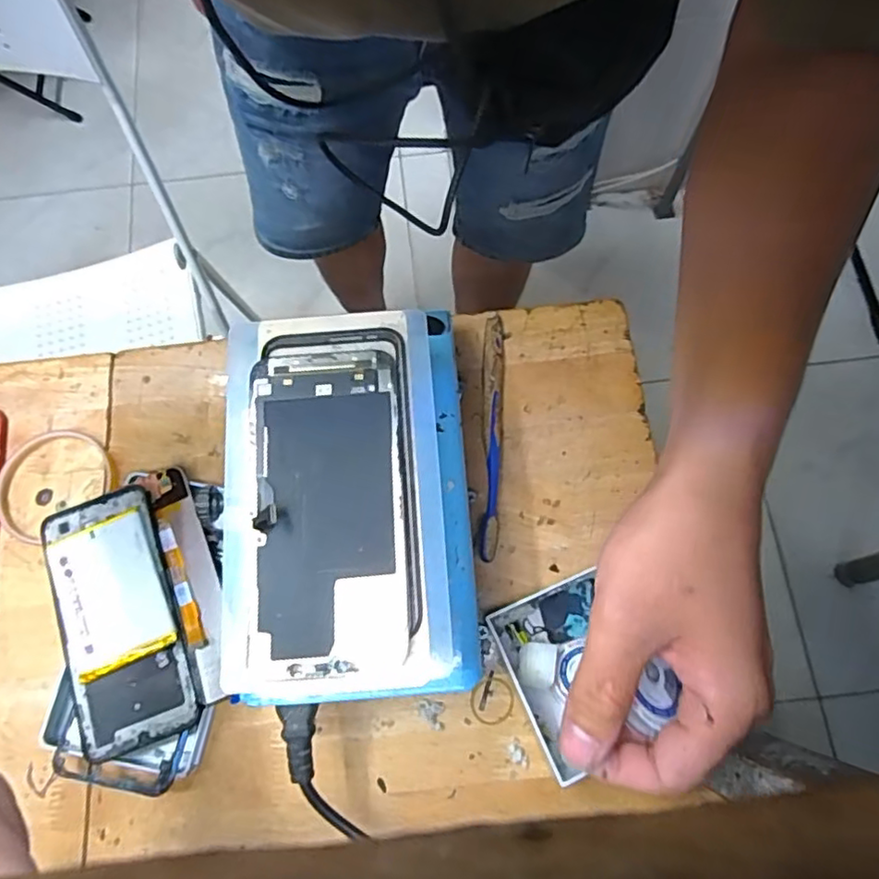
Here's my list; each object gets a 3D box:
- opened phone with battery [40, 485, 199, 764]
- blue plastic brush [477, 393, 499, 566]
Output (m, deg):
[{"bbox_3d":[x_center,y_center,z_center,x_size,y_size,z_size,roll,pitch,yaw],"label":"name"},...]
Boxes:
[{"bbox_3d":[-0.213,0.115,0.405,0.075,0.010,0.163,-20,75,-4],"label":"opened phone with battery"},{"bbox_3d":[0.039,0.026,0.443,0.013,0.014,0.119,6,73,3],"label":"blue plastic brush"}]

